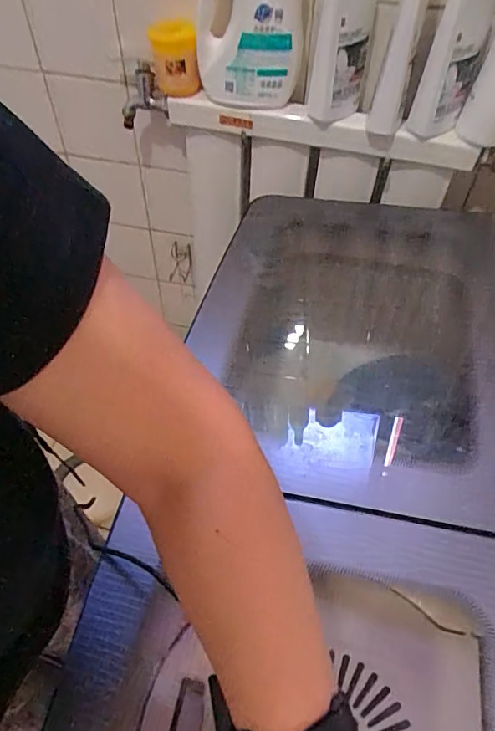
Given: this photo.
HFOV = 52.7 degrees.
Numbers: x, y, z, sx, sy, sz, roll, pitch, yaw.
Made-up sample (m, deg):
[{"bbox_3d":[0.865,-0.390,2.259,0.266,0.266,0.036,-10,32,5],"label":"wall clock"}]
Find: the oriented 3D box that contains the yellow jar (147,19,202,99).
[{"bbox_3d":[-0.115,-0.484,0.793,0.064,0.100,0.065,1,53,-1],"label":"yellow jar"}]

